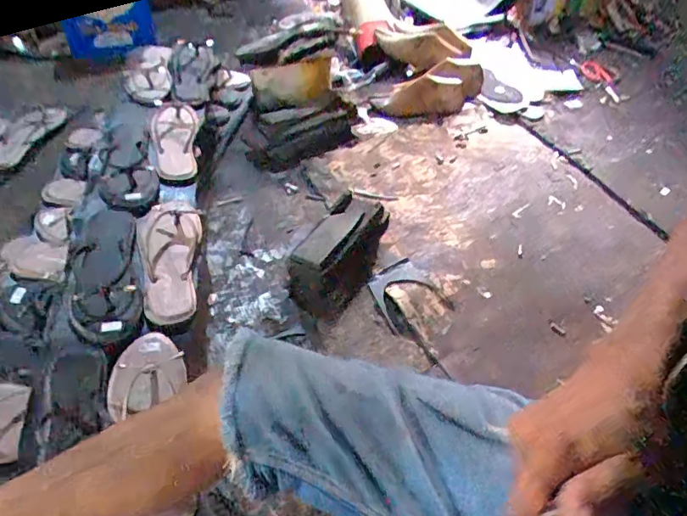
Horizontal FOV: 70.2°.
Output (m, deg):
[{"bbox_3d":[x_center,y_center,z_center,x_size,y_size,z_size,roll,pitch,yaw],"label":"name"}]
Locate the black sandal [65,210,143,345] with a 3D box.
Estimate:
[{"bbox_3d":[-0.346,0.021,0.708,0.101,0.061,0.237,-15,47,-18],"label":"black sandal"}]

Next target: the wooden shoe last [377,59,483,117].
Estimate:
[{"bbox_3d":[0.224,-0.388,1.139,0.273,0.073,0.105,-24,51,-8],"label":"wooden shoe last"}]

